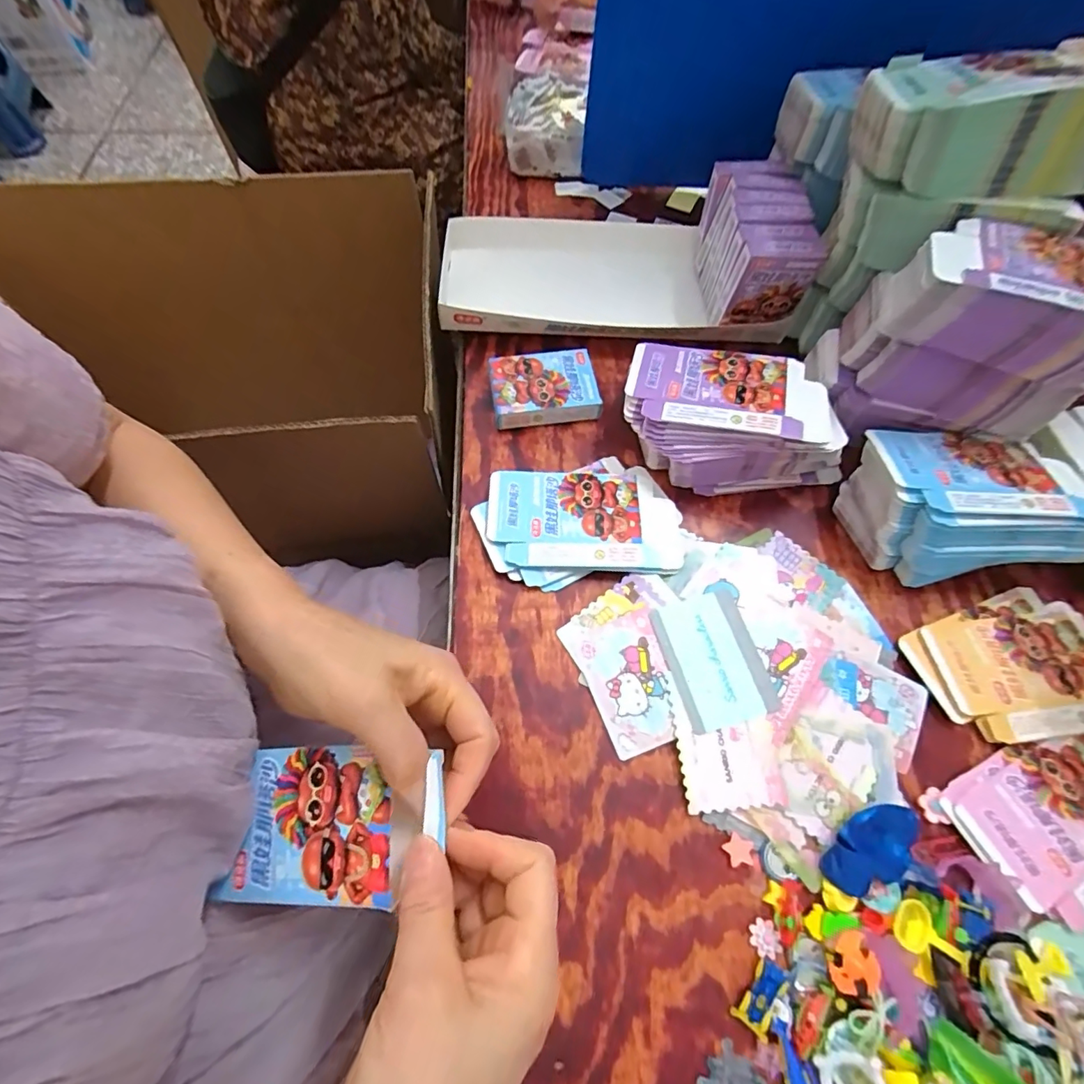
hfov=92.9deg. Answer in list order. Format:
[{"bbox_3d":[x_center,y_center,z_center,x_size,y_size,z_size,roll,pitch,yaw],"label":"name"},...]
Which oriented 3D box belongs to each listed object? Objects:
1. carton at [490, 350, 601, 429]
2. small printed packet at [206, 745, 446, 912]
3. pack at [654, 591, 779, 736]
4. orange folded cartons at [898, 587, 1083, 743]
[{"bbox_3d":[0.002,-0.136,0.464,0.092,0.026,0.066,-8,65,-5],"label":"carton"},{"bbox_3d":[-0.098,0.132,0.241,0.105,0.011,0.066,-9,71,15],"label":"small printed packet"},{"bbox_3d":[0.120,0.082,0.360,0.060,0.008,0.088,-12,65,-7],"label":"pack"},{"bbox_3d":[0.347,0.086,0.371,0.159,0.007,0.099,-6,64,-3],"label":"orange folded cartons"}]

